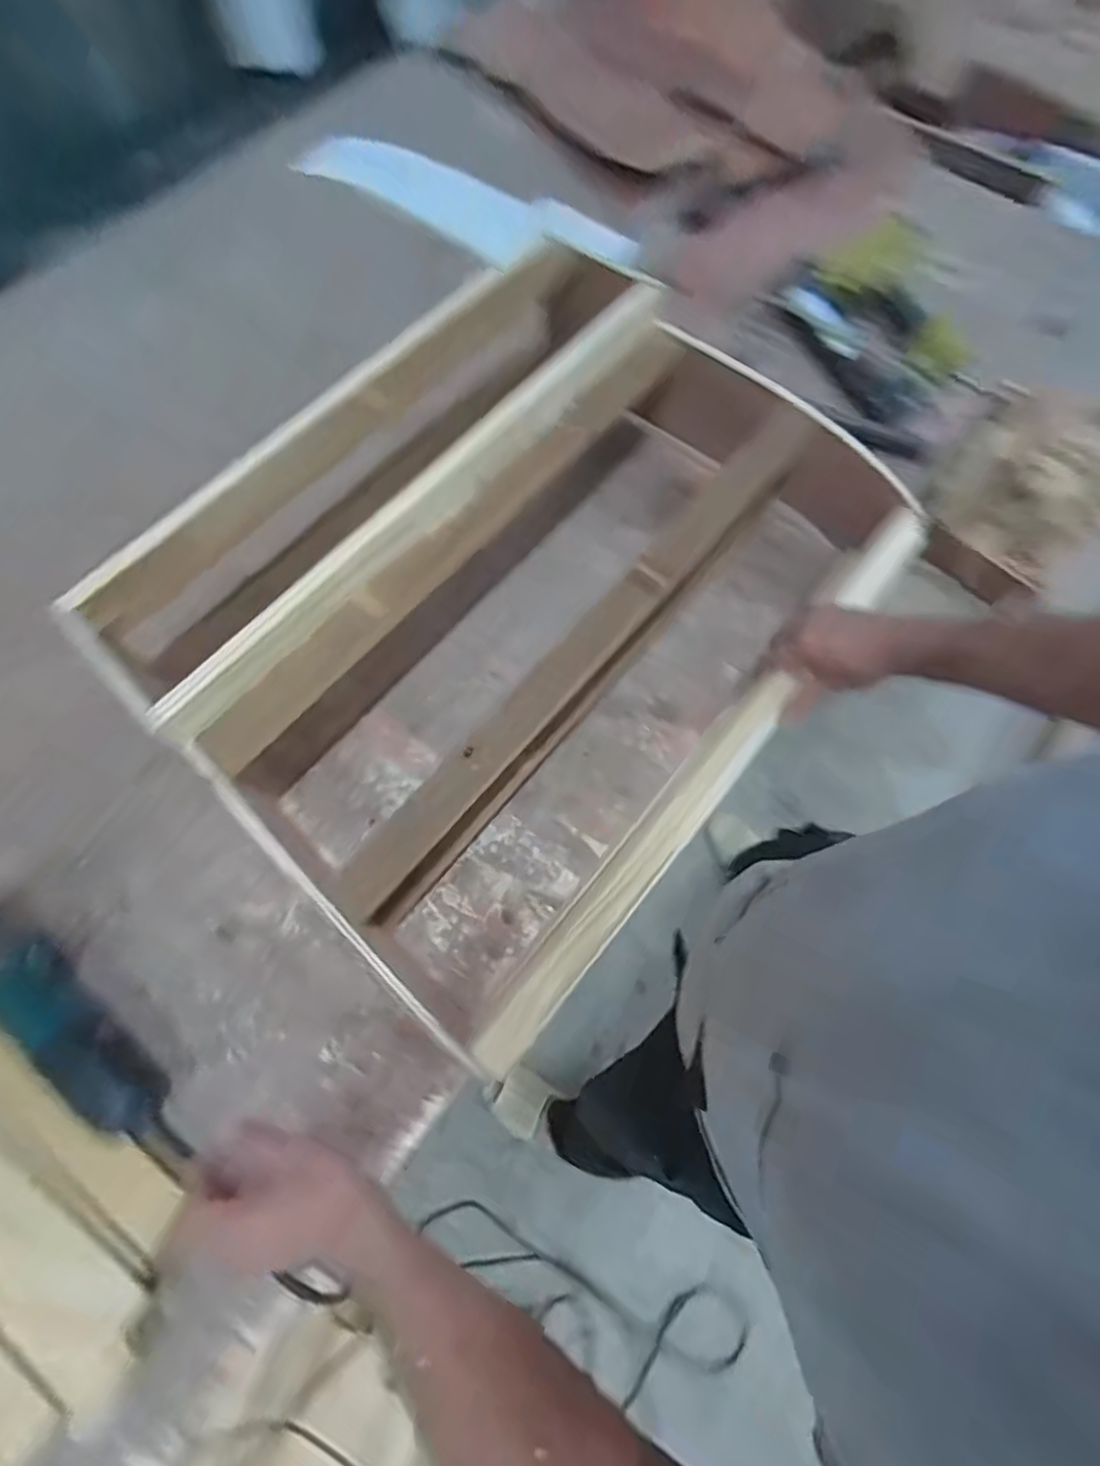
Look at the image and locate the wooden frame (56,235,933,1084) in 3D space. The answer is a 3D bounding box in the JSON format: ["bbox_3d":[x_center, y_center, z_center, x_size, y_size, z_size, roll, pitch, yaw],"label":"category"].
[{"bbox_3d":[-0.027,-0.136,0.647,0.555,0.195,0.705,39,74,12],"label":"wooden frame"}]

